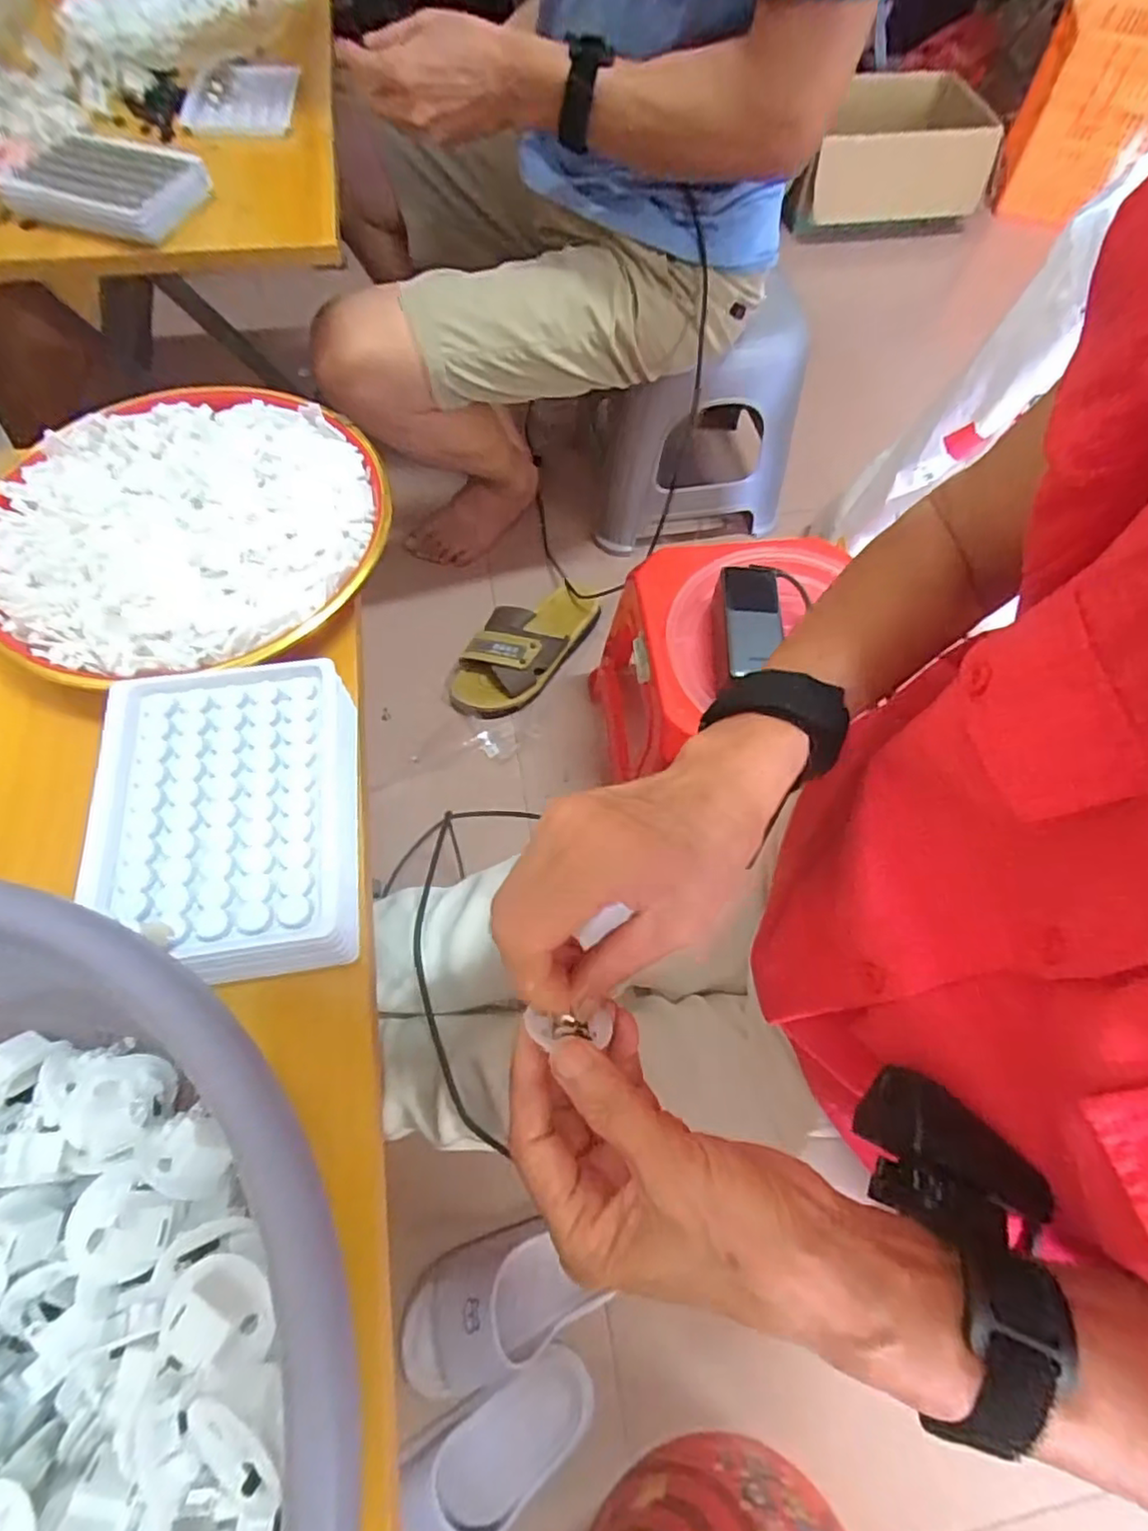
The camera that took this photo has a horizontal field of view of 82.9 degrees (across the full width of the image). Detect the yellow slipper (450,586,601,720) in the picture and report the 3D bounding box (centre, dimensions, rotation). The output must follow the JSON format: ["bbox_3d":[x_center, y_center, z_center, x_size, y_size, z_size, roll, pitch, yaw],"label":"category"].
[{"bbox_3d":[-0.071,-0.176,0.933,0.123,0.065,0.259,30,67,12],"label":"yellow slipper"}]

